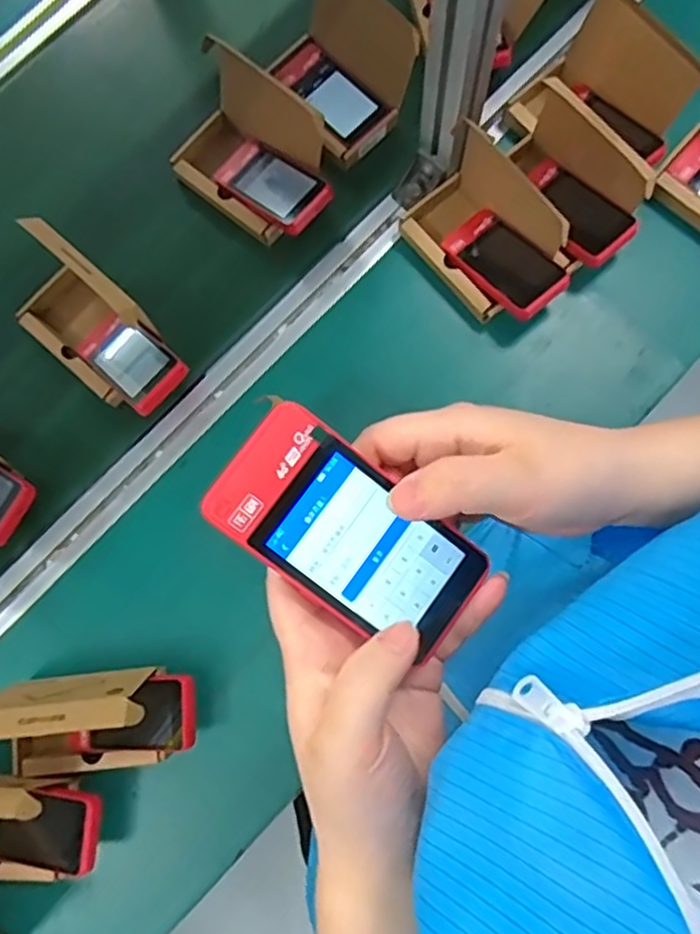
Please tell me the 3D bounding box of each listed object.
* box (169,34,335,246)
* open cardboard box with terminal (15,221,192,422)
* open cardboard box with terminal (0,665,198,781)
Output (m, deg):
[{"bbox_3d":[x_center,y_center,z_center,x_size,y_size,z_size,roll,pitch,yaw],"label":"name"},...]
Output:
[{"bbox_3d":[-0.100,-0.321,0.730,0.181,0.110,0.103,40,80,10],"label":"box"},{"bbox_3d":[-0.248,-0.132,0.691,0.197,0.125,0.081,41,80,10],"label":"open cardboard box with terminal"},{"bbox_3d":[-0.219,0.220,0.614,0.162,0.130,0.086,-7,76,-1],"label":"open cardboard box with terminal"}]

